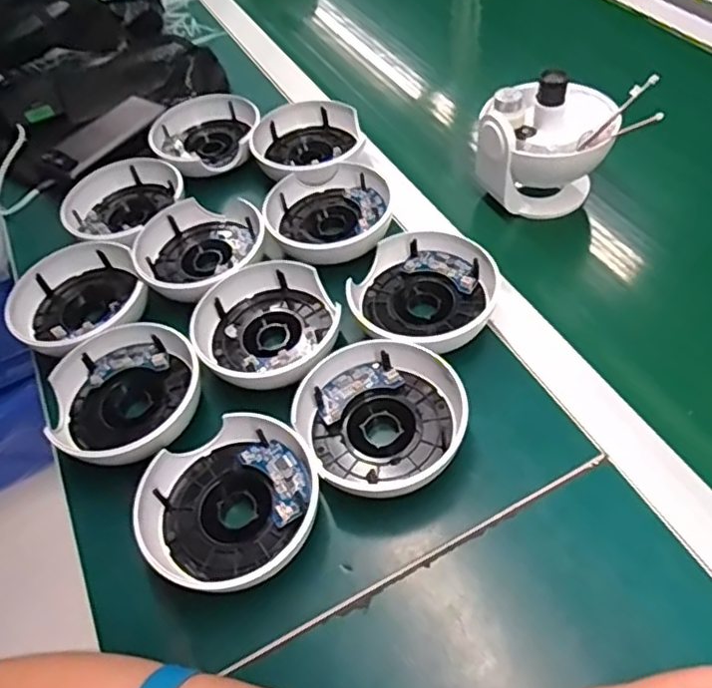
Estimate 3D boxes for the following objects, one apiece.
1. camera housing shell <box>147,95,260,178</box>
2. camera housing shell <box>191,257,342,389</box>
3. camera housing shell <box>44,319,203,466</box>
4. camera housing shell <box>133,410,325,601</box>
[{"bbox_3d":[-0.167,-0.238,0.705,0.115,0.040,0.127,-16,56,-6],"label":"camera housing shell"},{"bbox_3d":[-0.071,-0.010,0.517,0.111,0.044,0.122,-2,56,3],"label":"camera housing shell"},{"bbox_3d":[-0.177,0.036,0.487,0.115,0.031,0.118,-40,62,-21],"label":"camera housing shell"},{"bbox_3d":[-0.081,0.108,0.423,0.116,0.040,0.113,-2,56,3],"label":"camera housing shell"}]

